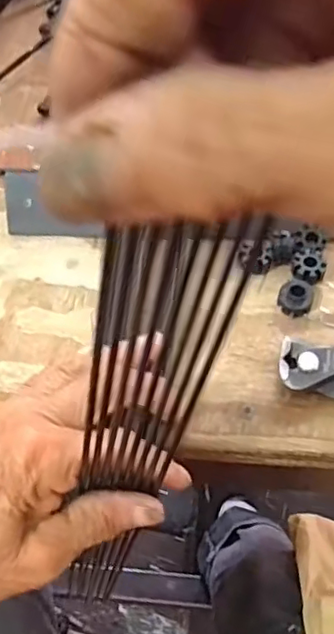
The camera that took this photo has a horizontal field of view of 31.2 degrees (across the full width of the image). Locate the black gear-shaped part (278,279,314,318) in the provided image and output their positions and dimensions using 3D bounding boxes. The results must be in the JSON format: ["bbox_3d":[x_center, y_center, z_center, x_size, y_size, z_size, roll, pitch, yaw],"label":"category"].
[{"bbox_3d":[0.071,-0.011,0.327,0.019,0.015,0.016,8,58,7],"label":"black gear-shaped part"}]

